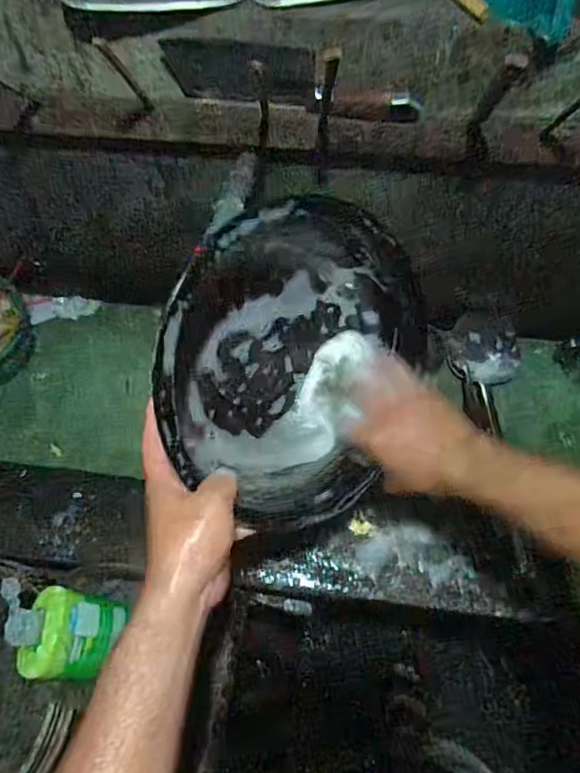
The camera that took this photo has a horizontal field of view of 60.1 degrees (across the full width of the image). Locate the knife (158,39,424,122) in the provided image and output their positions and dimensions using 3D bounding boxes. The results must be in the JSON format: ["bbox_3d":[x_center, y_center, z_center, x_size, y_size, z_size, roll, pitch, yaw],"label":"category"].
[{"bbox_3d":[0.003,-0.348,0.566,0.288,0.057,0.022,10,66,4],"label":"knife"}]

